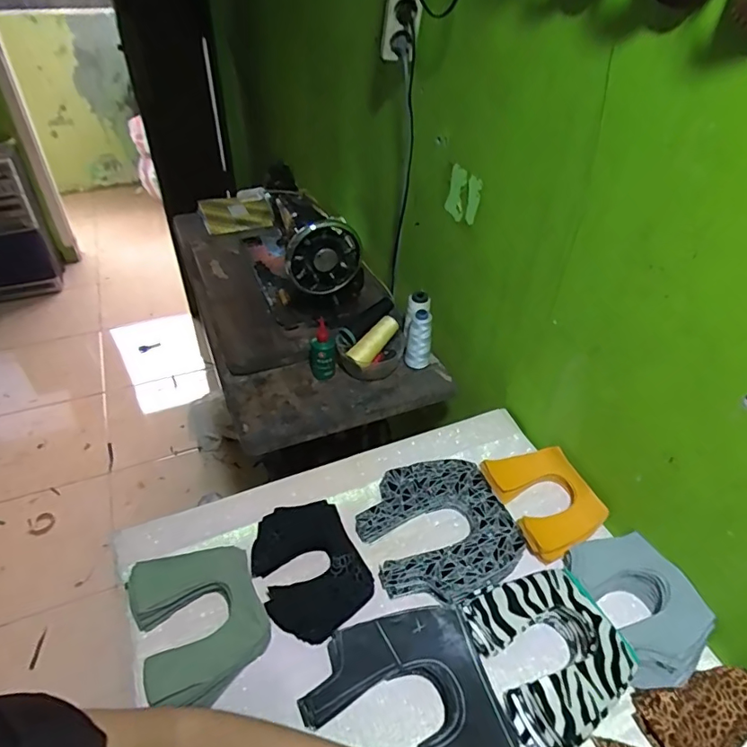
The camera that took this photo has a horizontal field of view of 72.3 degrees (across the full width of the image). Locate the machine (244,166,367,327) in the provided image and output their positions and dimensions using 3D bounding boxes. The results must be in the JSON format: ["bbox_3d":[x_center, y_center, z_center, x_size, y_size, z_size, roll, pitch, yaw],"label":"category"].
[{"bbox_3d":[-0.162,-0.290,1.076,0.179,0.218,0.410,-13,44,-17],"label":"machine"}]

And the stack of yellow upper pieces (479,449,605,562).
[{"bbox_3d":[0.241,0.173,0.714,0.124,0.028,0.157,-11,43,-15],"label":"stack of yellow upper pieces"}]

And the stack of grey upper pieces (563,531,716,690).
[{"bbox_3d":[0.315,0.267,0.603,0.111,0.042,0.166,-10,43,-14],"label":"stack of grey upper pieces"}]

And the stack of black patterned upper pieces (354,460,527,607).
[{"bbox_3d":[0.085,0.205,0.681,0.187,0.029,0.198,-14,44,-18],"label":"stack of black patterned upper pieces"}]

